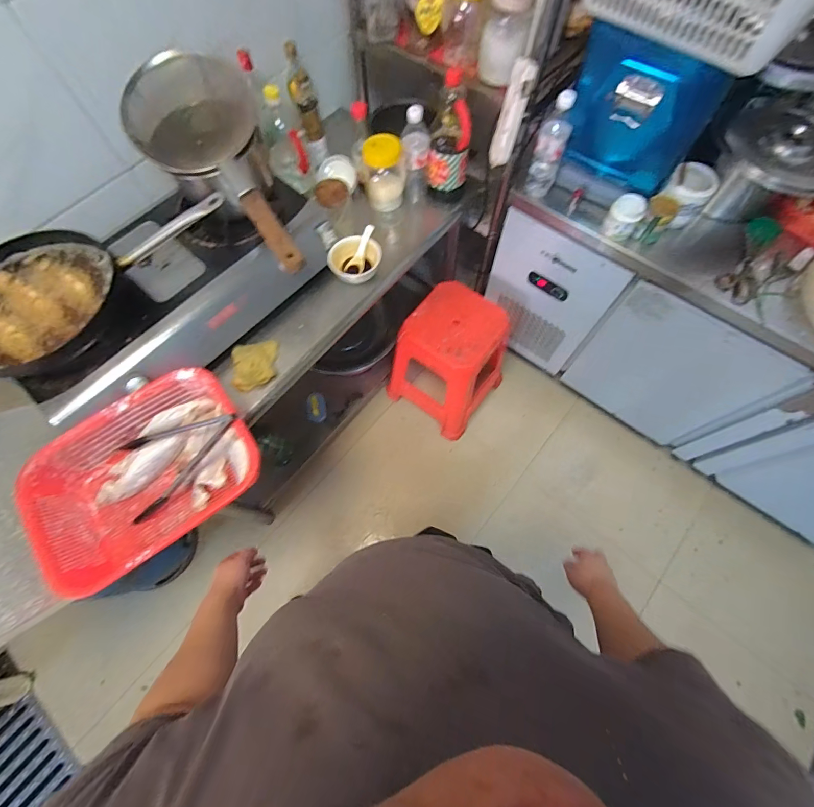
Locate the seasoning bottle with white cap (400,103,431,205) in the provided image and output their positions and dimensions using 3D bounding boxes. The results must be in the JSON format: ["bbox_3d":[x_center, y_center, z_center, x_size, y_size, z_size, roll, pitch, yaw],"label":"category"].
[{"bbox_3d":[0.023,-0.631,0.984,0.069,0.232,0.063,2,68,2],"label":"seasoning bottle with white cap"}]

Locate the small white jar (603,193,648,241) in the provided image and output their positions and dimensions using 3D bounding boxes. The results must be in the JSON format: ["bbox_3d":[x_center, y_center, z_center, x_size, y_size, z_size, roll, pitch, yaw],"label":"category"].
[{"bbox_3d":[0.511,-0.436,0.909,0.071,0.094,0.062,30,72,13],"label":"small white jar"}]

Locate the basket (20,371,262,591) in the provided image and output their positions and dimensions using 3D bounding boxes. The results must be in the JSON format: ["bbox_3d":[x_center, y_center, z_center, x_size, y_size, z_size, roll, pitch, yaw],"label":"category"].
[{"bbox_3d":[-0.492,0.137,0.749,0.389,0.106,0.302,-36,72,-12],"label":"basket"}]

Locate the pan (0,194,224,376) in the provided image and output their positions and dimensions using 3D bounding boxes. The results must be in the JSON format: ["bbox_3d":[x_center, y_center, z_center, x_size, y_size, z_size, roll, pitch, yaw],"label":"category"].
[{"bbox_3d":[-0.651,-0.283,0.755,0.325,0.074,0.539,39,74,15],"label":"pan"}]

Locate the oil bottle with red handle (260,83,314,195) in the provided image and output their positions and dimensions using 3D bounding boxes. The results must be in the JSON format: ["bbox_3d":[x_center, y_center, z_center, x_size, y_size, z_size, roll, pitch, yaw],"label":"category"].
[{"bbox_3d":[-0.302,-0.636,0.934,0.087,0.220,0.119,-21,69,-7],"label":"oil bottle with red handle"}]

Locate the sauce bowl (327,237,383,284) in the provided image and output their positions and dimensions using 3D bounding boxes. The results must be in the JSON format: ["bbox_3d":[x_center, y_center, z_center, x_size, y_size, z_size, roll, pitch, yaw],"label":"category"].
[{"bbox_3d":[-0.128,-0.355,0.959,0.119,0.056,0.125,-1,68,1],"label":"sauce bowl"}]

